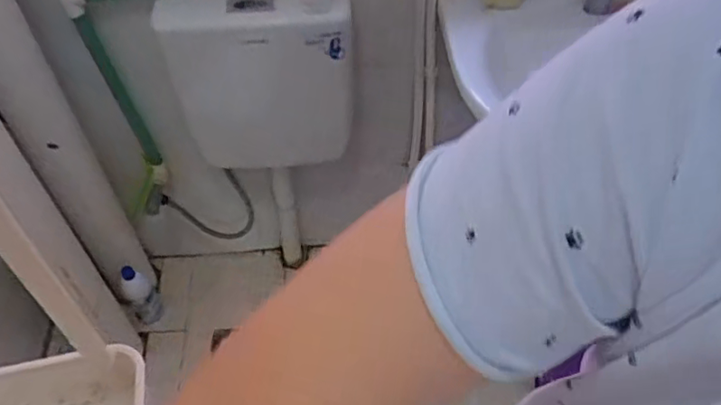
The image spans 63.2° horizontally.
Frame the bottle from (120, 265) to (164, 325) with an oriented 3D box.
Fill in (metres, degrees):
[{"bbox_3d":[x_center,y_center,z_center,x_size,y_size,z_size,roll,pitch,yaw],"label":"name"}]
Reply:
[{"bbox_3d":[-0.542,0.213,1.437,0.075,0.205,0.073,-33,58,-23],"label":"bottle"}]

